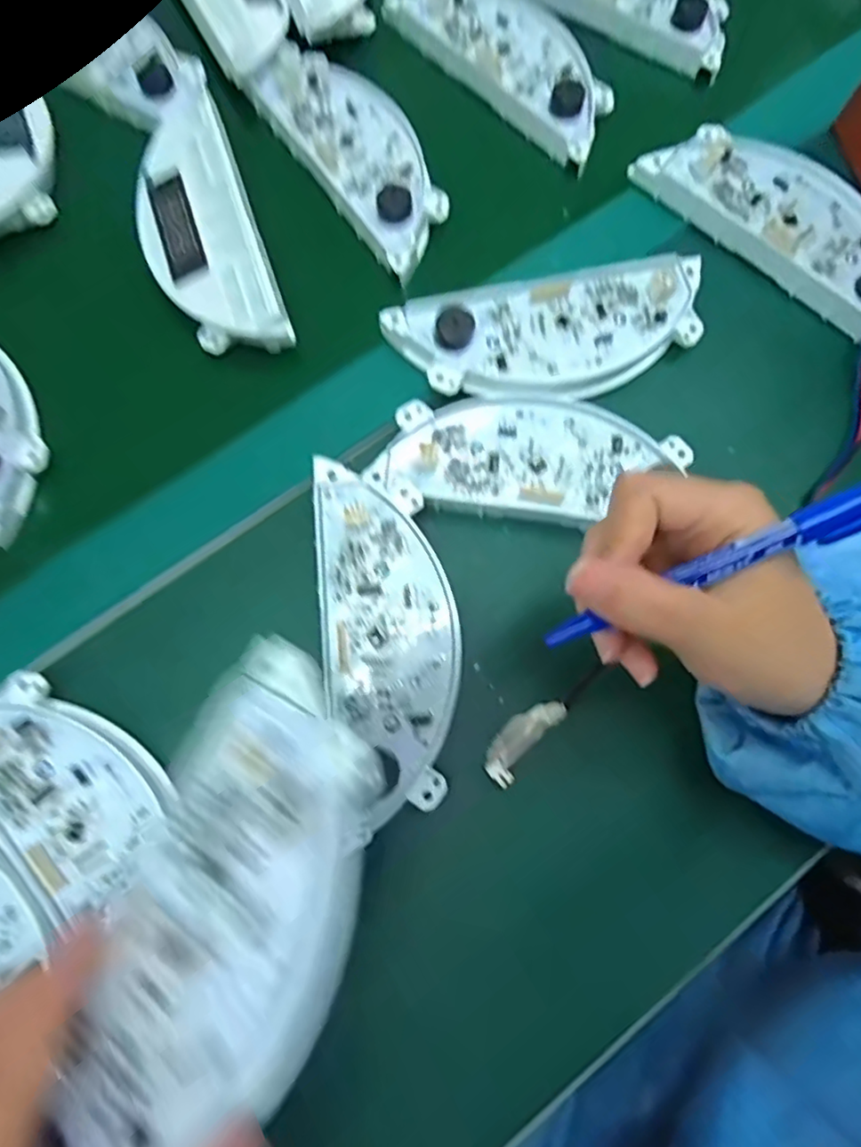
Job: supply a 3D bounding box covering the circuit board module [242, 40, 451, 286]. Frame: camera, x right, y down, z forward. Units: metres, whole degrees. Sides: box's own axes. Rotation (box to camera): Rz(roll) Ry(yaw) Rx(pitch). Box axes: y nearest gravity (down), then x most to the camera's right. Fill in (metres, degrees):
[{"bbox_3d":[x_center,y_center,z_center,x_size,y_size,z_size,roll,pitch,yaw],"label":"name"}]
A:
[{"bbox_3d":[-0.046,-0.267,0.389,0.066,0.019,0.183,-34,79,-11],"label":"circuit board module"}]

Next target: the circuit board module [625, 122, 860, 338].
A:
[{"bbox_3d":[0.210,-0.202,0.359,0.177,0.015,0.066,44,85,8],"label":"circuit board module"}]

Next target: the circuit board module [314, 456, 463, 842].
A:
[{"bbox_3d":[-0.019,0.028,0.297,0.062,0.020,0.167,-4,75,-4],"label":"circuit board module"}]

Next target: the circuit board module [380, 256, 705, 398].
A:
[{"bbox_3d":[0.068,-0.132,0.334,0.172,0.017,0.070,-13,76,-7],"label":"circuit board module"}]

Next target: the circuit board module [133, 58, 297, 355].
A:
[{"bbox_3d":[-0.143,-0.221,0.368,0.066,0.016,0.221,-18,77,-8],"label":"circuit board module"}]

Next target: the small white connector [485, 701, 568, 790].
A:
[{"bbox_3d":[0.043,0.077,0.294,0.018,0.006,0.046,40,77,8],"label":"small white connector"}]

